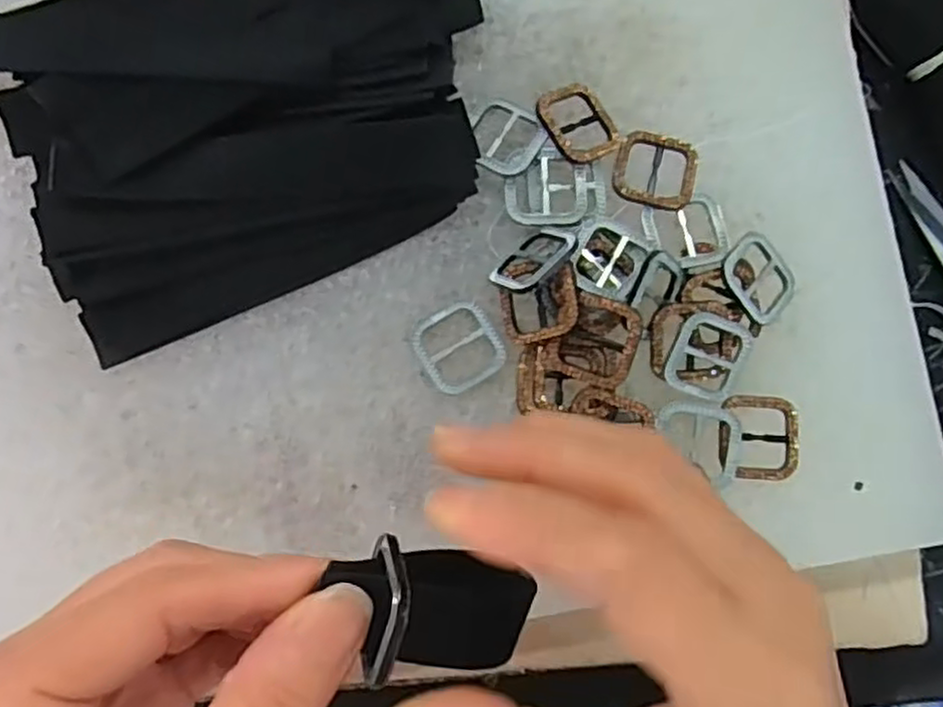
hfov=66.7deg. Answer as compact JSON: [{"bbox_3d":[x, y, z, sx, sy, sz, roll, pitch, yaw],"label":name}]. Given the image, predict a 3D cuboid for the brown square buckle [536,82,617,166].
[{"bbox_3d":[0.038,-0.082,0.254,0.028,0.004,0.030,-30,92,-26],"label":"brown square buckle"}]

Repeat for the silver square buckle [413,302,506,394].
[{"bbox_3d":[-0.005,-0.002,0.242,0.027,0.004,0.027,-30,86,-9],"label":"silver square buckle"}]

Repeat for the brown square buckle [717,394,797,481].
[{"bbox_3d":[0.099,0.029,0.246,0.029,0.004,0.029,4,82,-5],"label":"brown square buckle"}]

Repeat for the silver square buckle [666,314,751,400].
[{"bbox_3d":[0.081,0.000,0.244,0.027,0.009,0.029,20,81,-2],"label":"silver square buckle"}]

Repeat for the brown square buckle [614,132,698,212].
[{"bbox_3d":[0.066,-0.066,0.257,0.028,0.004,0.028,15,81,-3],"label":"brown square buckle"}]

